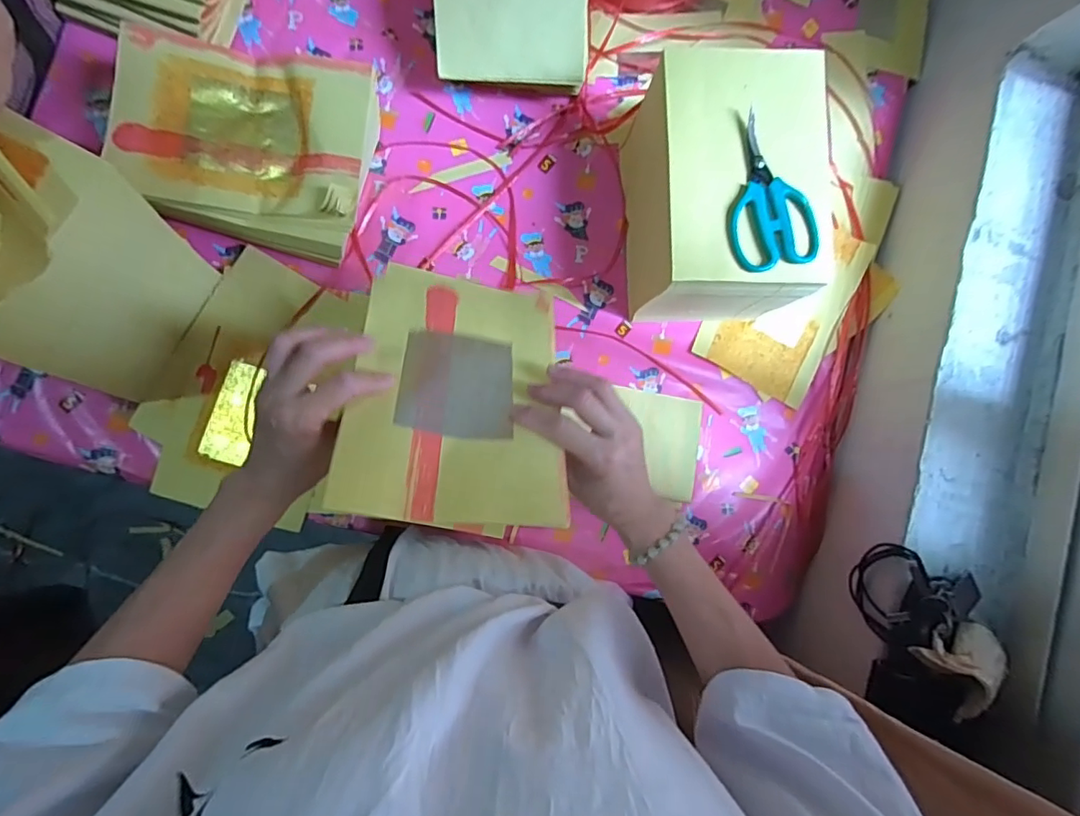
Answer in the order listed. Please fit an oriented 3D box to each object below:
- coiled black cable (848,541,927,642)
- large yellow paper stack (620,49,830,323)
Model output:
[{"bbox_3d":[0.355,0.187,0.550,0.024,0.067,0.090,33,83,-6],"label":"coiled black cable"},{"bbox_3d":[0.183,-0.225,0.574,0.173,0.159,0.237,-3,88,-9],"label":"large yellow paper stack"}]

